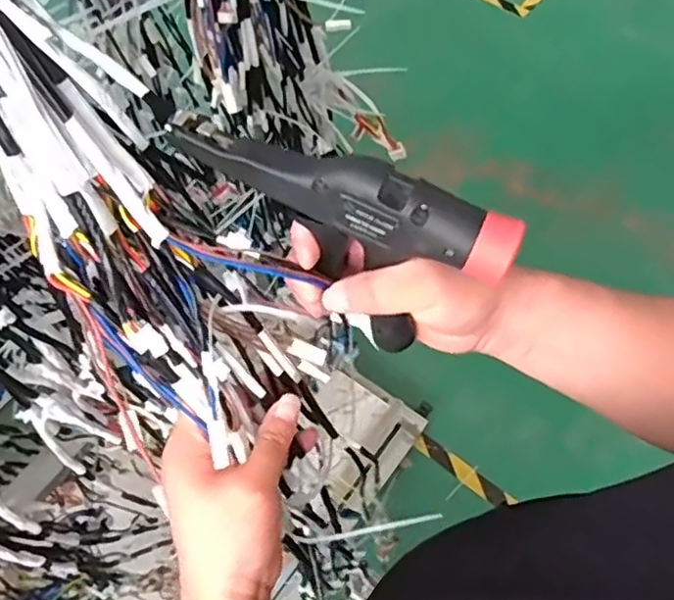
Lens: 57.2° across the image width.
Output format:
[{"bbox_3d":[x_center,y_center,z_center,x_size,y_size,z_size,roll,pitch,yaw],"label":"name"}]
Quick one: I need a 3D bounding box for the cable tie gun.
[{"bbox_3d":[-0.001,-0.034,0.365,0.195,0.119,0.040,18,66,12],"label":"cable tie gun"}]

